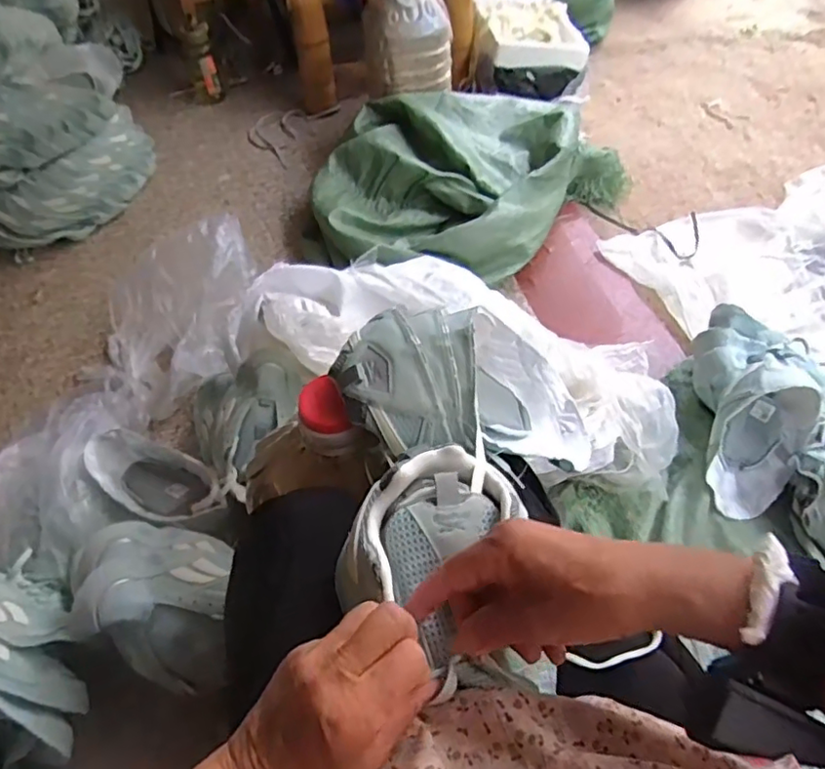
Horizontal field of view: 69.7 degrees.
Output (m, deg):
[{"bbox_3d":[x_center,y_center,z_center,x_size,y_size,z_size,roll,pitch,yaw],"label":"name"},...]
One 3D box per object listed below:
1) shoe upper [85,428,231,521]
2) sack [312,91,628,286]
[{"bbox_3d":[-0.383,0.134,0.866,0.253,0.068,0.104,24,58,19],"label":"shoe upper"},{"bbox_3d":[0.085,-0.439,1.270,0.514,0.158,0.674,38,63,26],"label":"sack"}]

